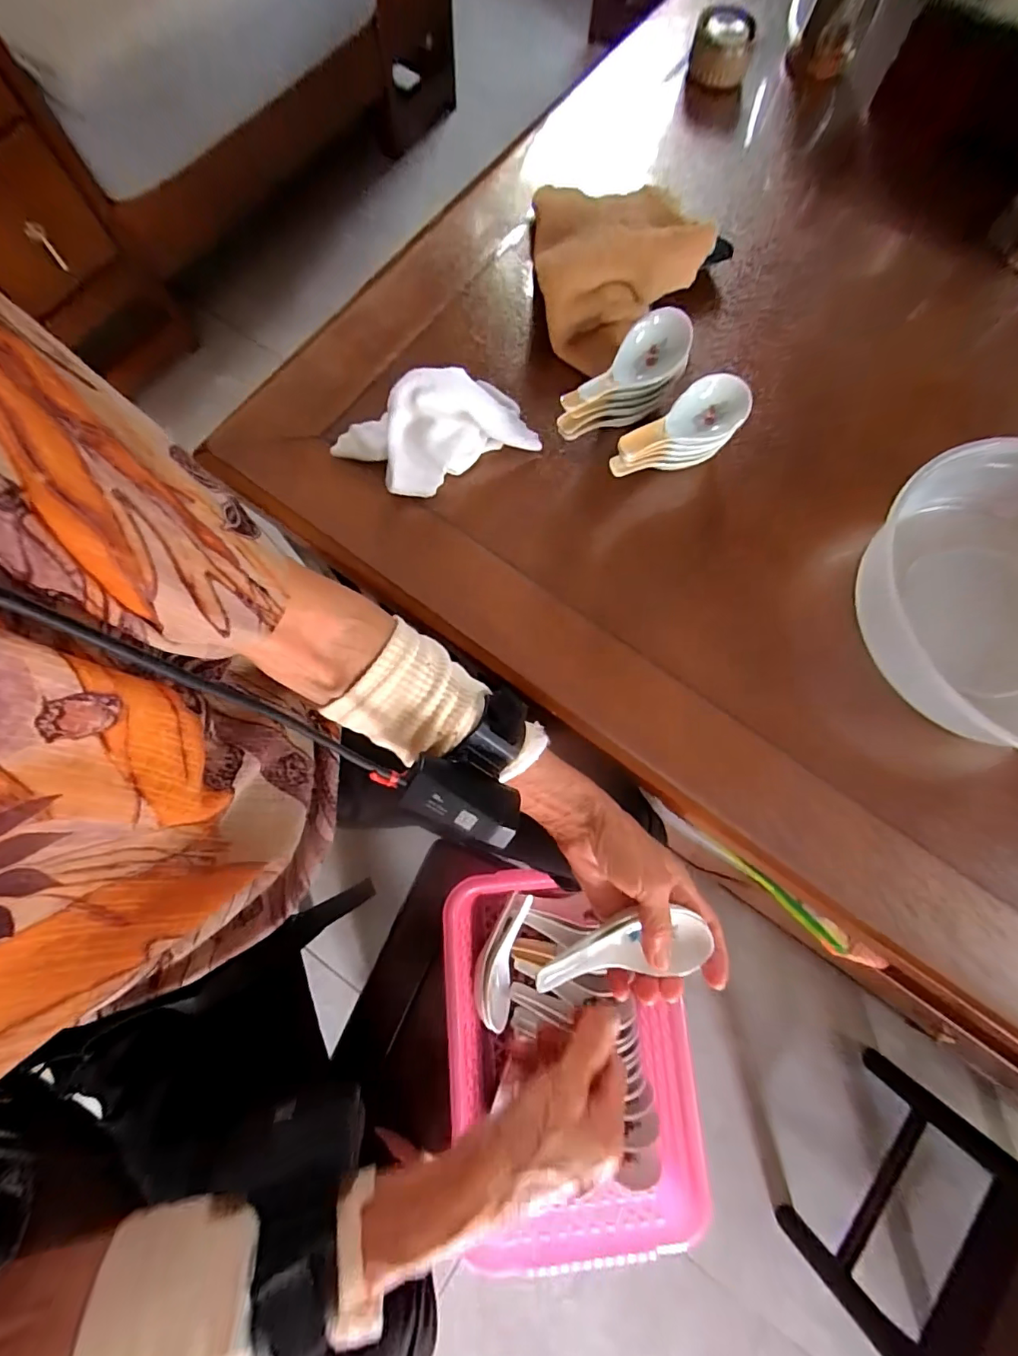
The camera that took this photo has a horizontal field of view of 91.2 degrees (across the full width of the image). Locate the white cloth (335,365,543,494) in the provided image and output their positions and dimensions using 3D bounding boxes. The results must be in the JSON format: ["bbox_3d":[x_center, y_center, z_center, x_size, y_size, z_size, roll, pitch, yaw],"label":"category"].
[{"bbox_3d":[-0.061,-0.202,0.391,0.151,0.061,0.087,-30,80,-6],"label":"white cloth"}]

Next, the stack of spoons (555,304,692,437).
[{"bbox_3d":[0.095,-0.231,0.401,0.052,0.061,0.133,35,80,7],"label":"stack of spoons"}]

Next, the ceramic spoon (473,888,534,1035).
[{"bbox_3d":[-0.010,0.288,0.516,0.041,0.029,0.123,13,78,3],"label":"ceramic spoon"}]

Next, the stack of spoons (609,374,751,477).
[{"bbox_3d":[0.128,-0.187,0.390,0.133,0.053,0.050,-33,80,-20],"label":"stack of spoons"}]

